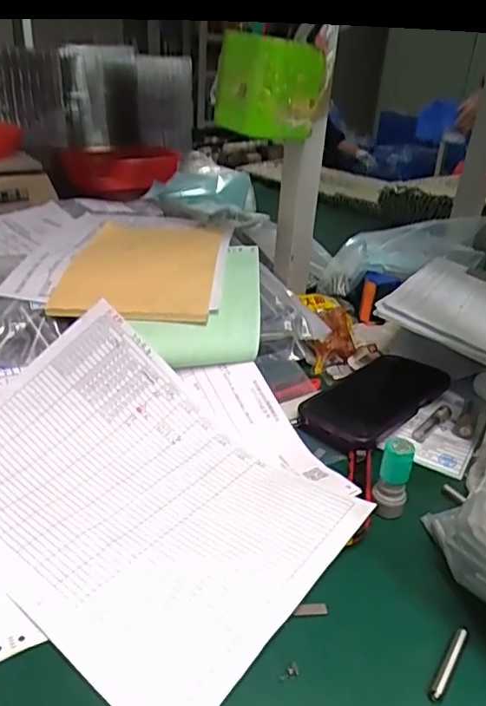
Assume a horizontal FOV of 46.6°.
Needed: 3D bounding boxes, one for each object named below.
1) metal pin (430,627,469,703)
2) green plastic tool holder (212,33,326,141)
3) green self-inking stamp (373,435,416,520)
[{"bbox_3d":[0.118,0.177,0.321,0.007,0.004,0.051,23,35,30],"label":"metal pin"},{"bbox_3d":[0.024,-0.247,0.526,0.071,0.081,0.077,-21,38,-36],"label":"green plastic tool holder"},{"bbox_3d":[0.109,0.093,0.411,0.022,0.059,0.024,13,31,16],"label":"green self-inking stamp"}]

